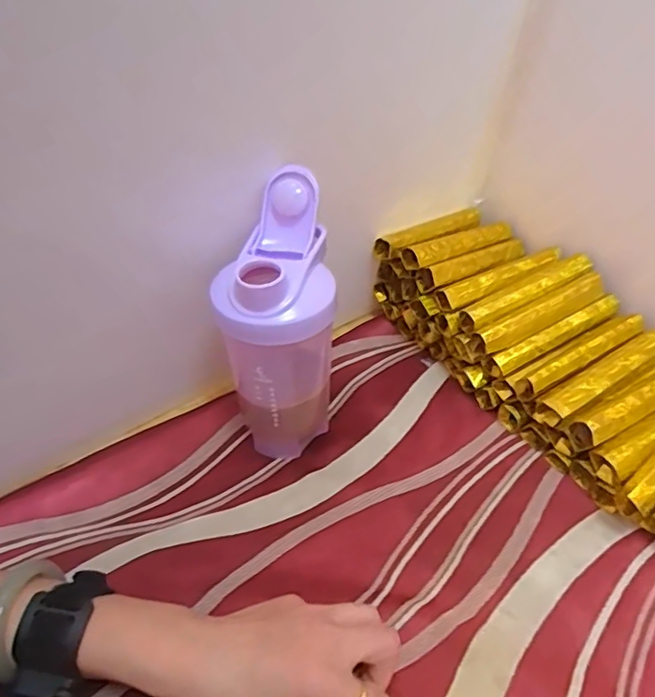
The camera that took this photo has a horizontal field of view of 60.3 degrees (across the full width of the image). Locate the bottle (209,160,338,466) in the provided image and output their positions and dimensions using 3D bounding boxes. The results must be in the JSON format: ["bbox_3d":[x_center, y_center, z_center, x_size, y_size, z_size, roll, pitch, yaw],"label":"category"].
[{"bbox_3d":[-0.039,-0.015,0.432,0.082,0.191,0.102,-7,42,-7],"label":"bottle"}]

